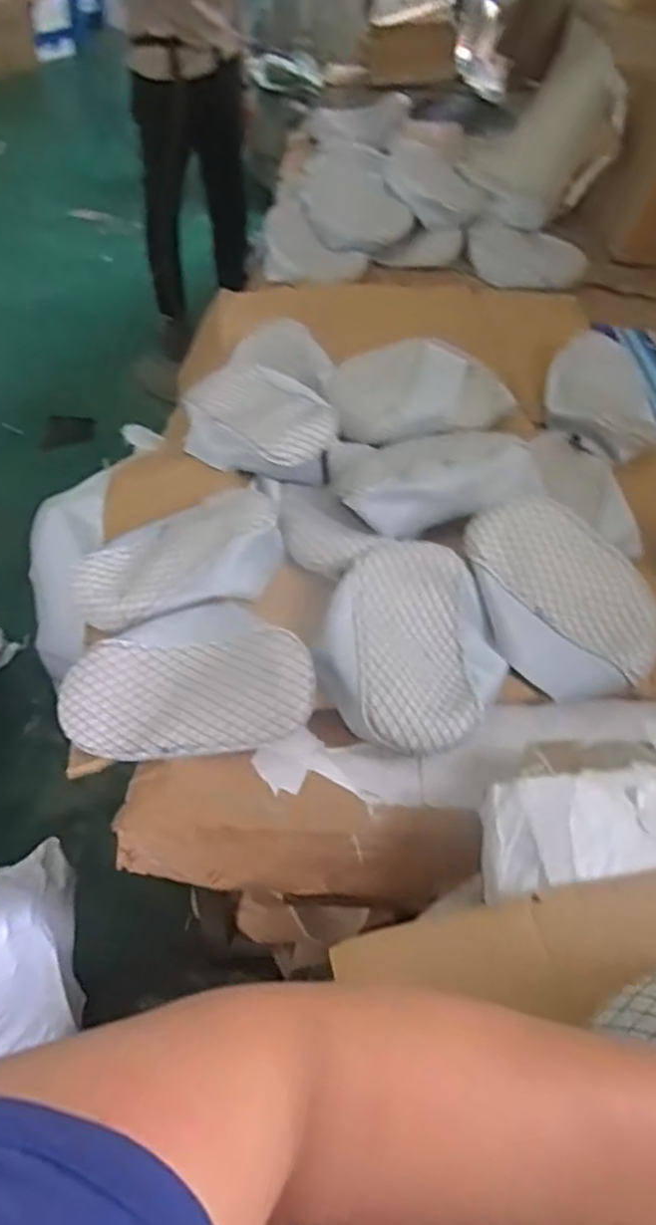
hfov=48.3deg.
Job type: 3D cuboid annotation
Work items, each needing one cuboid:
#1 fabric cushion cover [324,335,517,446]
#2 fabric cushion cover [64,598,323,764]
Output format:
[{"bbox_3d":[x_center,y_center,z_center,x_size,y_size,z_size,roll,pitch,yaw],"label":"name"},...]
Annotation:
[{"bbox_3d":[0.163,-0.382,1.241,0.331,0.067,0.203,-7,50,-11],"label":"fabric cushion cover"},{"bbox_3d":[-0.174,0.072,0.898,0.294,0.122,0.203,0,49,-6],"label":"fabric cushion cover"}]

